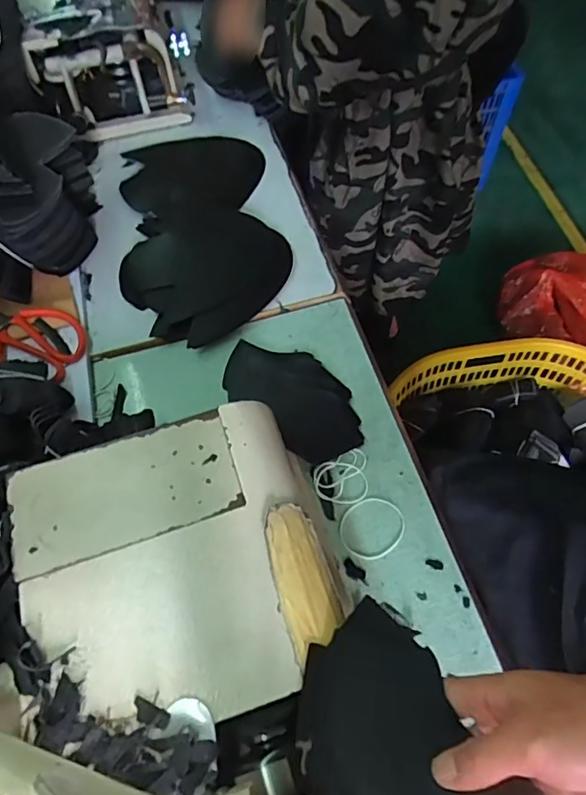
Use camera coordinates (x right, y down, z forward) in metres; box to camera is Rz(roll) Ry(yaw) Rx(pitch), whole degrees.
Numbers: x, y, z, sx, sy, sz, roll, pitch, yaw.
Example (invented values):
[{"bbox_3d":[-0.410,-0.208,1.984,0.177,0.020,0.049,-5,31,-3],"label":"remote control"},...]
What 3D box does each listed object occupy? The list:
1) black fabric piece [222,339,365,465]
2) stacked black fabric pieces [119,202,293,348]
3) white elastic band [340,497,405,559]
[{"bbox_3d":[-0.001,-0.013,0.596,0.189,0.042,0.108,39,68,19],"label":"black fabric piece"},{"bbox_3d":[-0.119,-0.176,0.673,0.201,0.054,0.194,-3,69,8],"label":"stacked black fabric pieces"},{"bbox_3d":[0.081,0.133,0.533,0.067,0.004,0.057,-38,67,-19],"label":"white elastic band"}]

